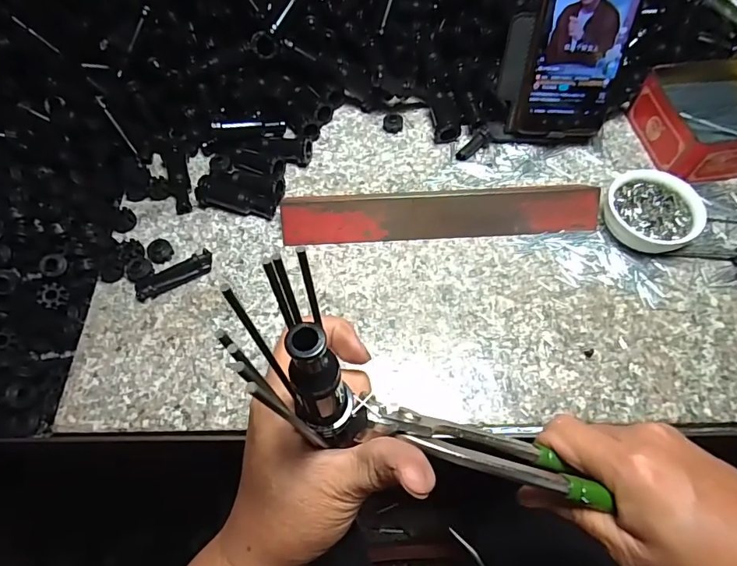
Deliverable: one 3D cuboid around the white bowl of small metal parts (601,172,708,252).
[{"bbox_3d":[0.228,-0.060,0.369,0.069,0.022,0.065,0,61,1],"label":"white bowl of small metal parts"}]

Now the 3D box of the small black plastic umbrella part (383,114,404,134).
[{"bbox_3d":[0.024,-0.152,0.438,0.019,0.008,0.019,6,61,4],"label":"small black plastic umbrella part"}]

